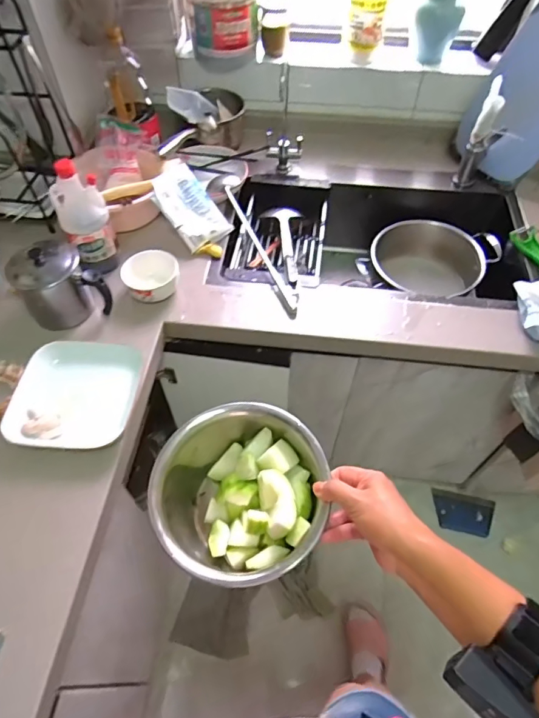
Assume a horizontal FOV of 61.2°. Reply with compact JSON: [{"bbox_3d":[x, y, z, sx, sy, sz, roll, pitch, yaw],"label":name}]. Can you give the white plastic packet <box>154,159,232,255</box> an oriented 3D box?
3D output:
[{"bbox_3d":[-0.174,-0.326,0.959,0.124,0.029,0.189,-38,95,-36],"label":"white plastic packet"}]

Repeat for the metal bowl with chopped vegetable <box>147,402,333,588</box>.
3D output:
[{"bbox_3d":[-0.027,0.158,0.520,0.180,0.099,0.185,-2,54,2],"label":"metal bowl with chopped vegetable"}]

